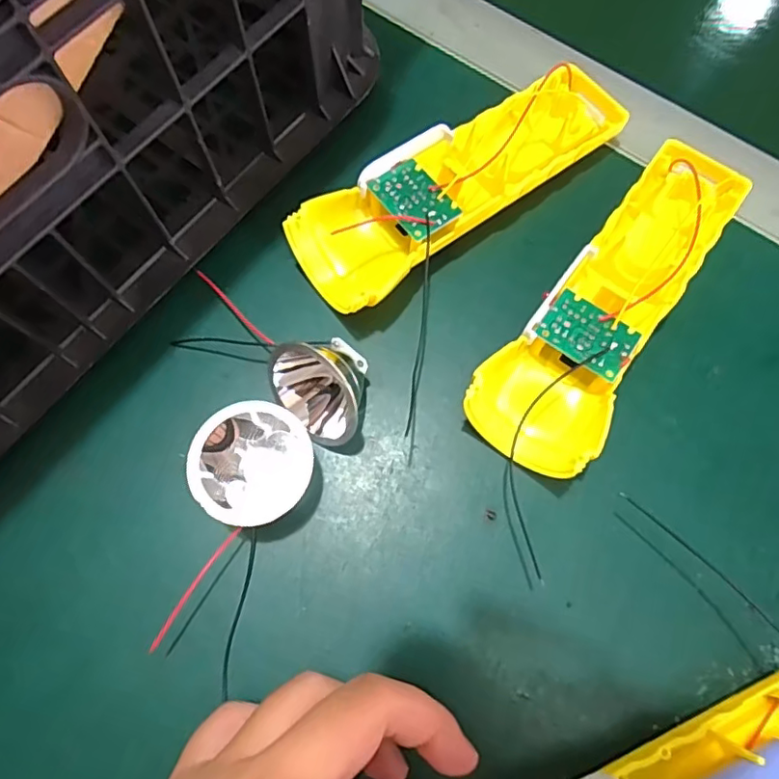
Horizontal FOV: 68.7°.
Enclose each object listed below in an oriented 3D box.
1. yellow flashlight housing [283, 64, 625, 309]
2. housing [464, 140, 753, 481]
[{"bbox_3d":[0.034,-0.095,0.257,0.166,0.025,0.050,-37,75,-11],"label":"yellow flashlight housing"},{"bbox_3d":[0.096,-0.037,0.239,0.051,0.029,0.164,38,76,12],"label":"housing"}]

